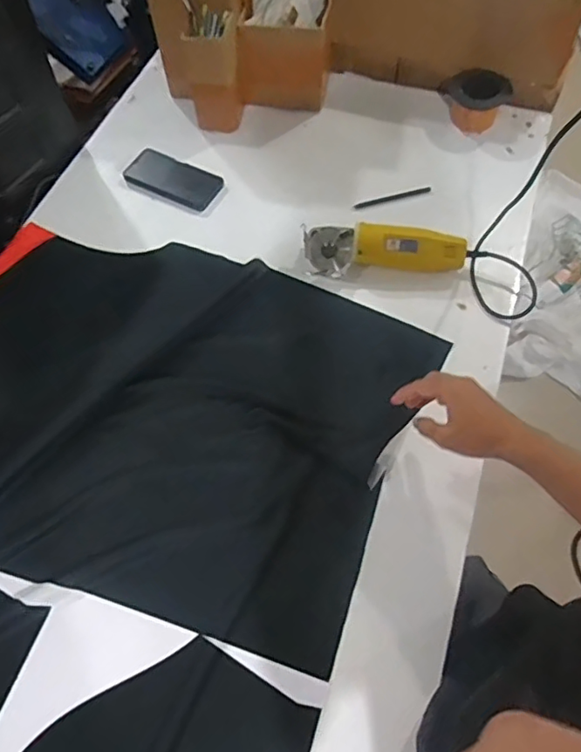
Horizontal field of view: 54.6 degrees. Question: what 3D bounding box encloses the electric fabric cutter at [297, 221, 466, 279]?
[{"bbox_3d":[0.144,-0.189,0.865,0.248,0.067,0.066,3,62,1],"label":"electric fabric cutter"}]

